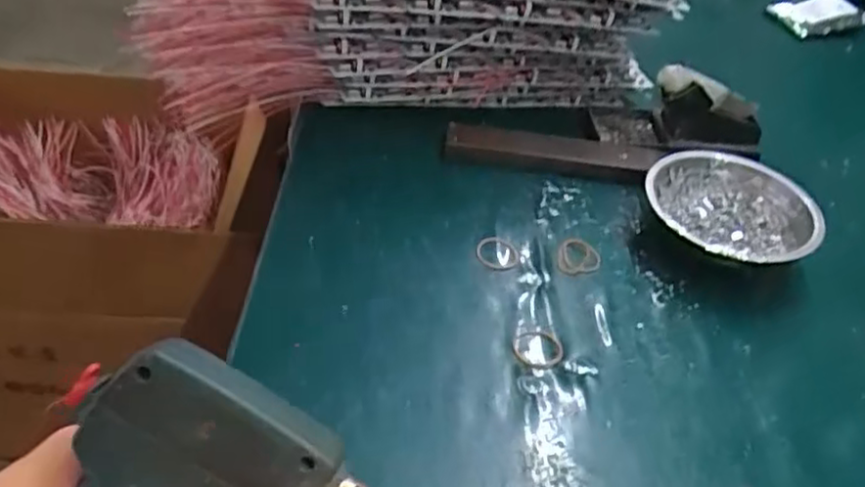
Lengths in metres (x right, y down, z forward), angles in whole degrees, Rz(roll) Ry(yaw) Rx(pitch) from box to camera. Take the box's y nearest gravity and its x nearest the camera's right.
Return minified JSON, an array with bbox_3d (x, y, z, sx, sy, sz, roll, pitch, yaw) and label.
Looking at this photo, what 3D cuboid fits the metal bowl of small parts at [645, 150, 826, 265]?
[{"bbox_3d":[0.229,-0.020,0.547,0.129,0.041,0.128,16,42,9],"label":"metal bowl of small parts"}]

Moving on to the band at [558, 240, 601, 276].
[{"bbox_3d":[0.109,0.010,0.518,0.030,0.006,0.038,18,43,11],"label":"band"}]

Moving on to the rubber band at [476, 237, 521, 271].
[{"bbox_3d":[0.048,0.005,0.513,0.032,0.004,0.033,15,42,8],"label":"rubber band"}]

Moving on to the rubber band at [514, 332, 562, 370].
[{"bbox_3d":[0.069,0.068,0.451,0.035,0.004,0.030,-1,42,-9],"label":"rubber band"}]

